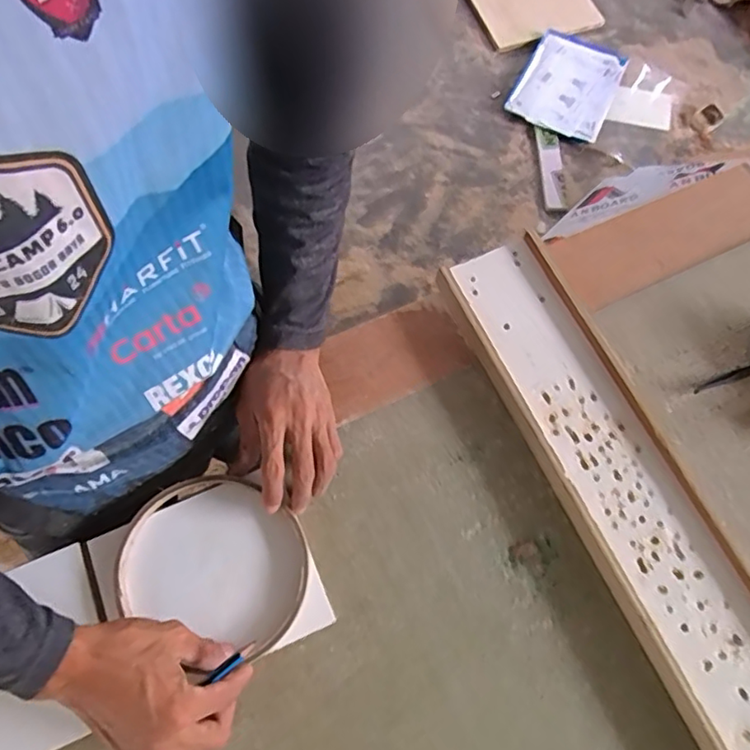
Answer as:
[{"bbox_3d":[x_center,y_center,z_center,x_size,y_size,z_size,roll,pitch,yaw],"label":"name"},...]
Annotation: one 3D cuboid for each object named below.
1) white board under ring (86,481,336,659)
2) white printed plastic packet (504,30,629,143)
[{"bbox_3d":[-0.145,0.180,0.501,0.173,0.011,0.146,-22,74,-10],"label":"white board under ring"},{"bbox_3d":[0.575,-0.871,1.702,0.279,0.060,0.329,25,72,9],"label":"white printed plastic packet"}]

